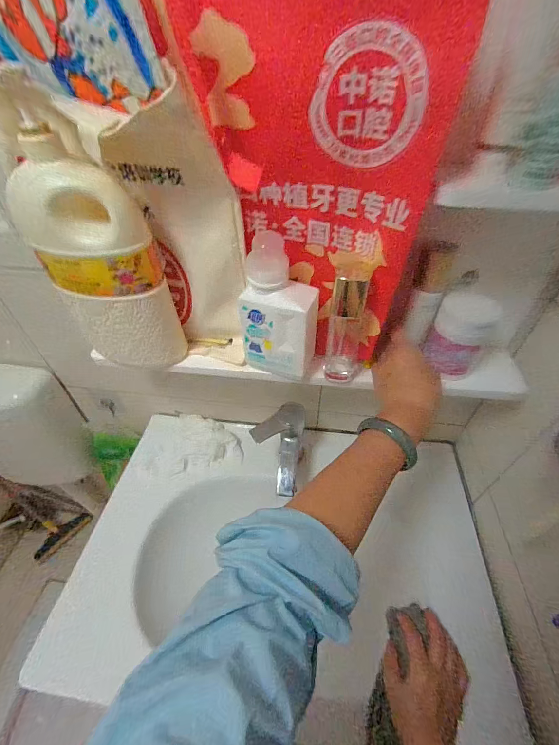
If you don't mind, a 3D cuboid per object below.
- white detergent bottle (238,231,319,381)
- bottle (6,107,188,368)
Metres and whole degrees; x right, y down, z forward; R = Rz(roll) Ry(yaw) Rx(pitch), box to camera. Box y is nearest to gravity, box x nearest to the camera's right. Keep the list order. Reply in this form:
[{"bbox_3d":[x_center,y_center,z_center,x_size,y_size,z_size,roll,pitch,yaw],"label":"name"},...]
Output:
[{"bbox_3d":[-0.001,-0.074,0.395,0.090,0.172,0.051,13,46,14],"label":"white detergent bottle"},{"bbox_3d":[-0.205,-0.115,0.381,0.121,0.258,0.072,13,46,14],"label":"bottle"}]

